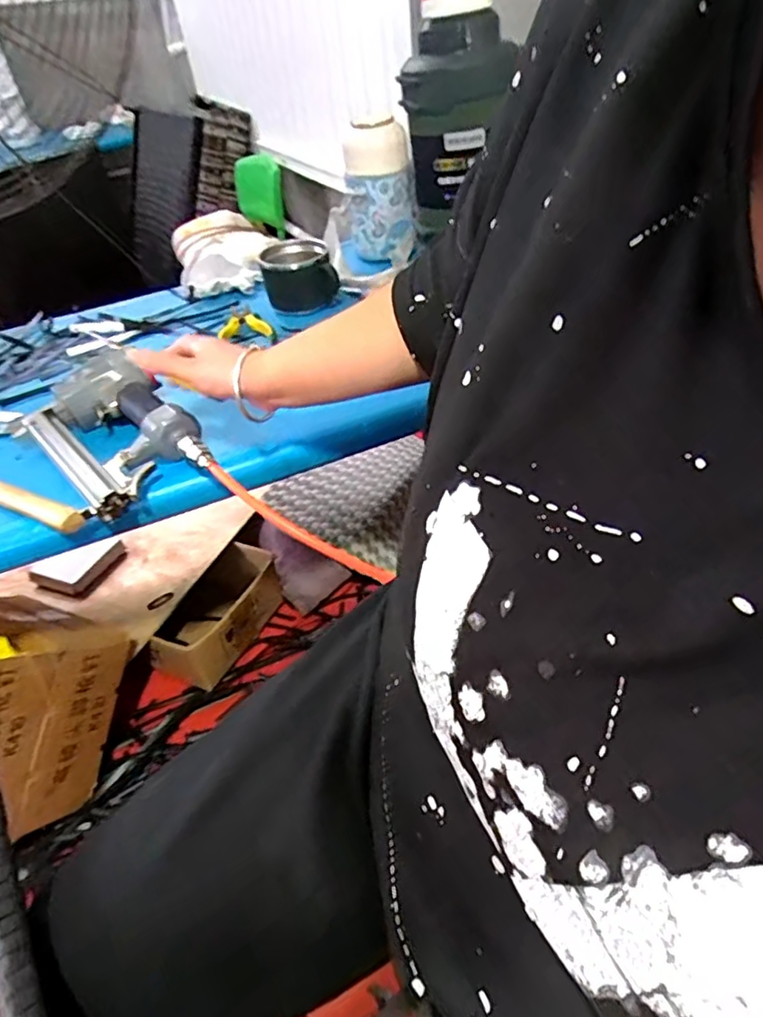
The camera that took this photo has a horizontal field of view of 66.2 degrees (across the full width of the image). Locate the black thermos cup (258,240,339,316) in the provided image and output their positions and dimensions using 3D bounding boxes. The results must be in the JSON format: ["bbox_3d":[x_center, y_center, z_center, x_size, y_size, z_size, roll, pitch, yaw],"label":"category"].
[{"bbox_3d":[-0.126,-0.346,0.883,0.097,0.079,0.097,-4,40,3],"label":"black thermos cup"}]

